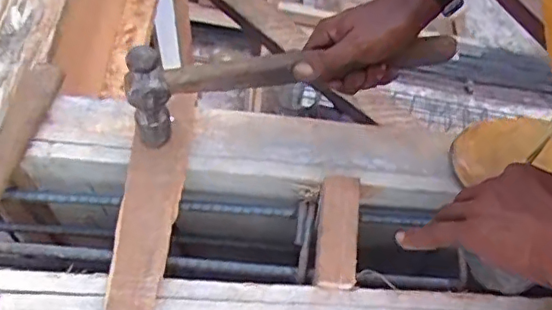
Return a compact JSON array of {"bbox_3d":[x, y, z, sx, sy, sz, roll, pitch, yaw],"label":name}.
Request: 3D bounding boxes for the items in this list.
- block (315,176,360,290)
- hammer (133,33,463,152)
[{"bbox_3d":[0.057,0.069,0.521,0.035,0.021,0.101,6,62,-1],"label":"block"},{"bbox_3d":[0.027,-0.076,0.535,0.323,0.103,0.028,-12,64,-17],"label":"hammer"}]

